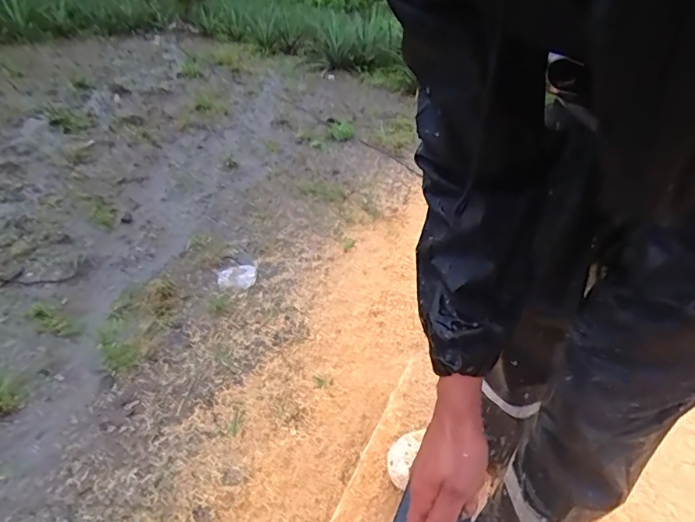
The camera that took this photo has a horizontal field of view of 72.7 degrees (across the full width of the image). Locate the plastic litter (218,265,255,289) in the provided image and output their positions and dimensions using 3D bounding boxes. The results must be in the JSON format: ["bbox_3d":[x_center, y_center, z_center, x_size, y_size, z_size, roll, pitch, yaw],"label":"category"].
[{"bbox_3d":[-0.410,0.051,1.760,0.131,0.013,0.132,3,44,-3],"label":"plastic litter"}]

